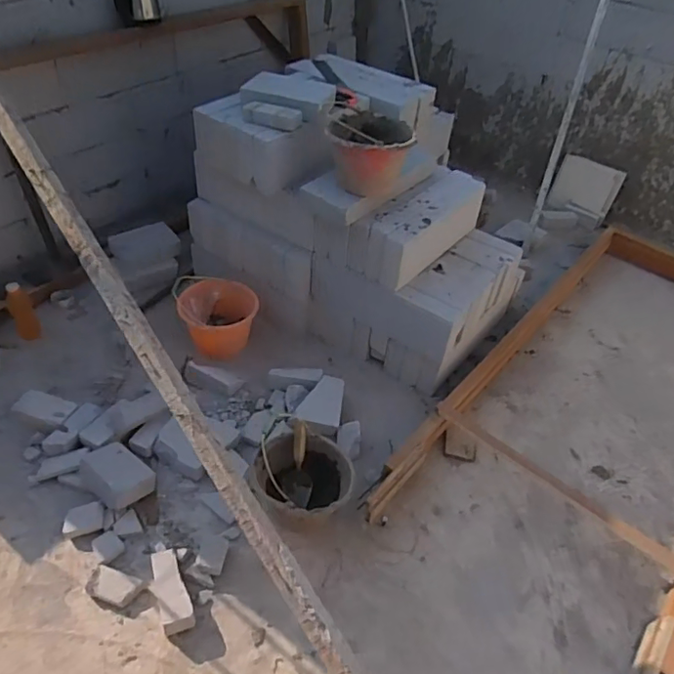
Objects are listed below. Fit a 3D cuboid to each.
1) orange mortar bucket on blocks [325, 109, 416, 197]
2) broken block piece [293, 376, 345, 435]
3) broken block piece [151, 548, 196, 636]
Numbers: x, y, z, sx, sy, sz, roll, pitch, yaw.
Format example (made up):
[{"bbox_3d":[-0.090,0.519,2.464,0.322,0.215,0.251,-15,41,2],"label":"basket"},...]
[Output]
[{"bbox_3d":[0.103,-0.592,1.860,0.275,0.223,0.243,10,43,4],"label":"orange mortar bucket on blocks"},{"bbox_3d":[-0.057,0.225,1.868,0.151,0.055,0.206,8,43,2],"label":"broken block piece"},{"bbox_3d":[-0.449,0.682,1.493,0.086,0.077,0.221,-13,46,-20],"label":"broken block piece"}]

